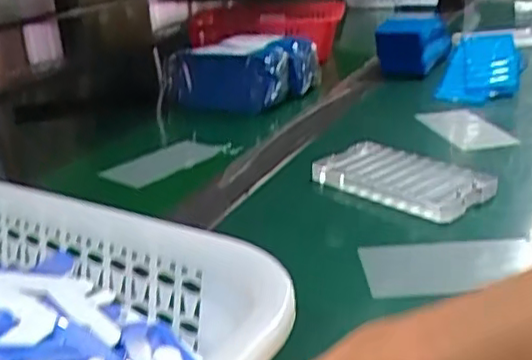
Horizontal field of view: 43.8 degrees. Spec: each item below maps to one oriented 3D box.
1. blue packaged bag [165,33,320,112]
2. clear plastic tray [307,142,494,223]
[{"bbox_3d":[-0.028,-0.130,0.773,0.142,0.061,0.120,9,25,26],"label":"blue packaged bag"},{"bbox_3d":[0.102,0.000,0.500,0.122,0.021,0.062,18,31,41],"label":"clear plastic tray"}]

